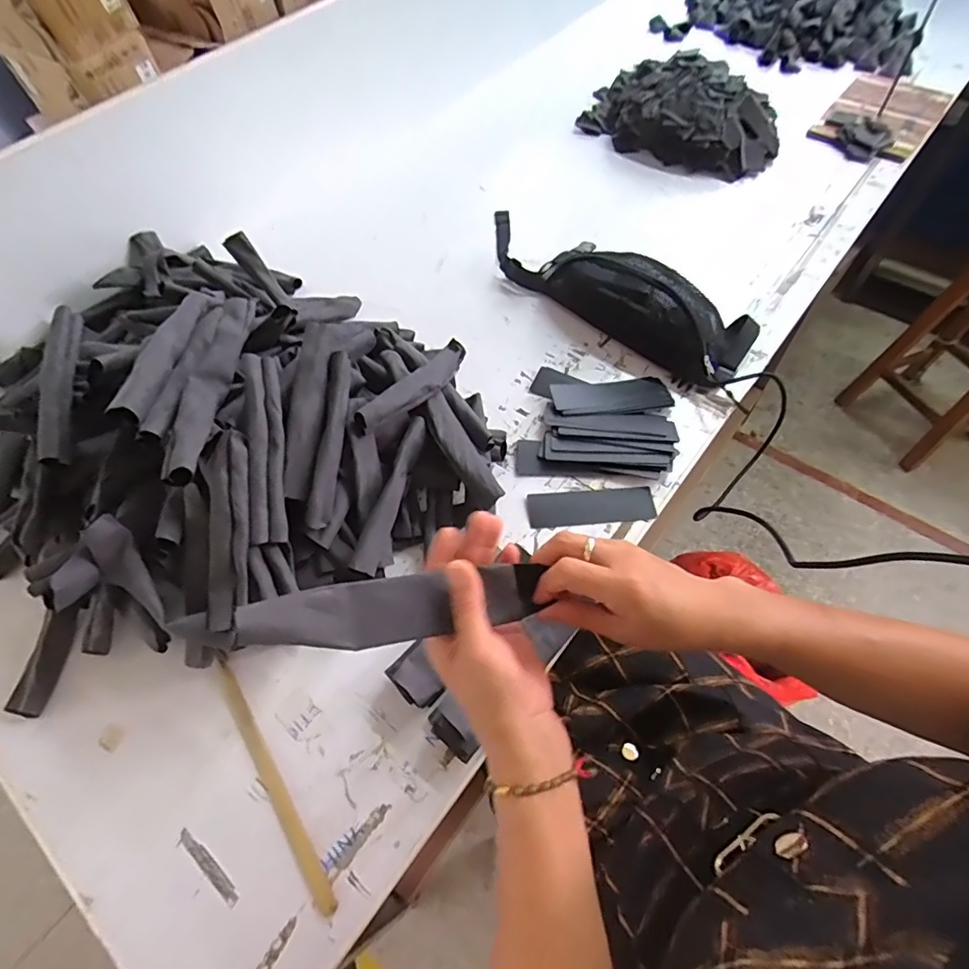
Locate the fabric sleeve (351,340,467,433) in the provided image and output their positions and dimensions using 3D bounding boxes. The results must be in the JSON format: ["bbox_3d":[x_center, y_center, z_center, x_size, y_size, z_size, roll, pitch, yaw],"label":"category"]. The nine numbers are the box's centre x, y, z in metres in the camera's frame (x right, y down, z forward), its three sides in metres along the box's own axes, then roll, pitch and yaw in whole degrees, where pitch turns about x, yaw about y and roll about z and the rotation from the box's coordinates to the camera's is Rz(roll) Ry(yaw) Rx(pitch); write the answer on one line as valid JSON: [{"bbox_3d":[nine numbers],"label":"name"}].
[{"bbox_3d":[-0.076,-0.114,0.603,0.031,0.027,0.178,29,50,19],"label":"fabric sleeve"}]

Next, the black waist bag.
[{"bbox_3d":[0.173,-0.321,0.795,0.484,0.079,0.145,38,68,23],"label":"black waist bag"}]

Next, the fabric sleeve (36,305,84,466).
[{"bbox_3d":[-0.448,-0.108,0.559,0.026,0.029,0.186,-10,71,-3],"label":"fabric sleeve"}]

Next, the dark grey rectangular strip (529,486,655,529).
[{"bbox_3d":[0.129,0.027,0.638,0.147,0.006,0.046,-4,59,0],"label":"dark grey rectangular strip"}]

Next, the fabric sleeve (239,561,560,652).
[{"bbox_3d":[-0.056,0.083,0.356,0.197,0.020,0.039,-3,57,-20],"label":"fabric sleeve"}]

